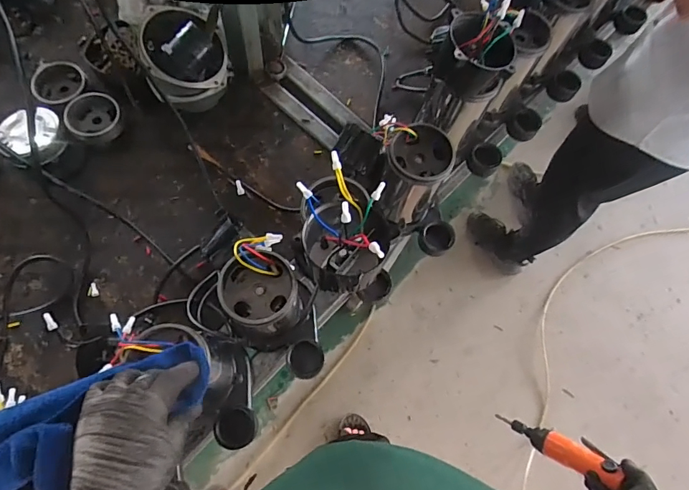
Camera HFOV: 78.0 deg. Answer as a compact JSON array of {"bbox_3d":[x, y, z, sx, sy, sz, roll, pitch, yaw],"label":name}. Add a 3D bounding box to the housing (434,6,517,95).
[{"bbox_3d":[0.178,-0.265,0.592,0.099,0.070,0.098,3,71,-4],"label":"housing"}]

